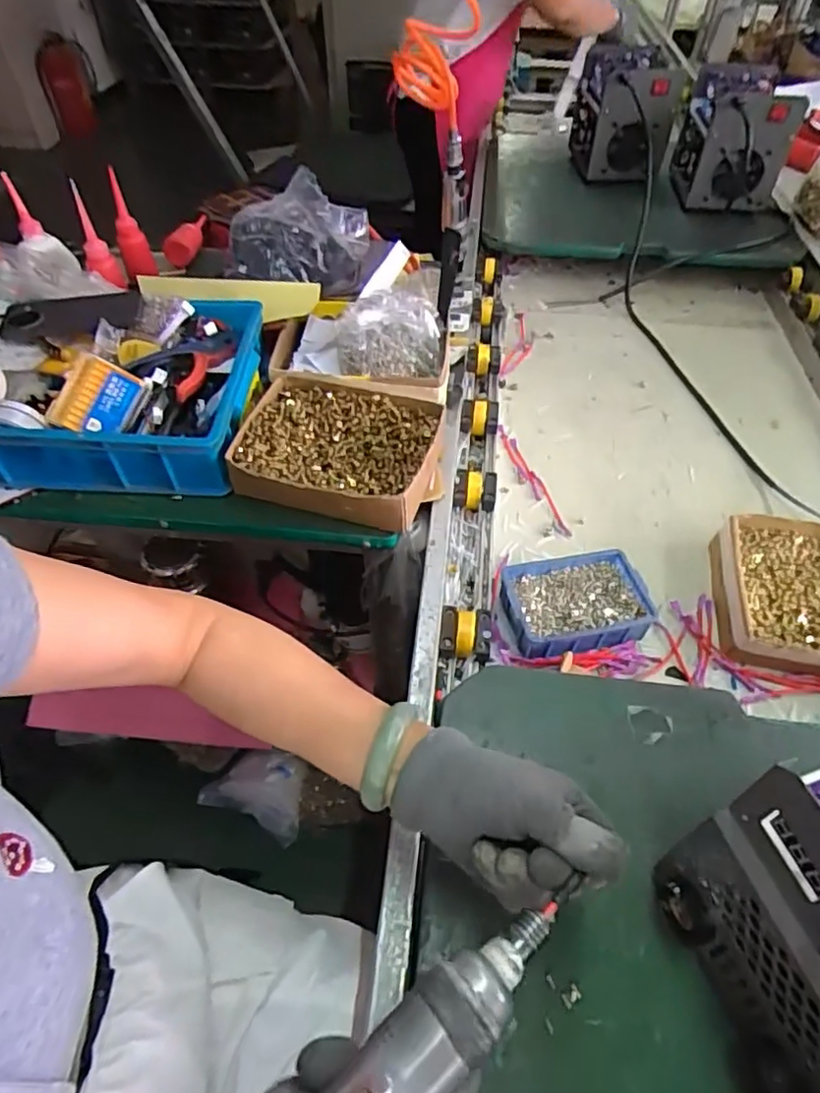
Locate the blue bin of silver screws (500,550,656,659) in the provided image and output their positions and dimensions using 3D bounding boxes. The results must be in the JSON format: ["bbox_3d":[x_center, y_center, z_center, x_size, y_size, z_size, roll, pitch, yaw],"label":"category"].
[{"bbox_3d":[0.179,0.065,0.665,0.149,0.050,0.101,-10,50,-8],"label":"blue bin of silver screws"}]

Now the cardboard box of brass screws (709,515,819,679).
[{"bbox_3d":[0.458,0.056,0.670,0.225,0.045,0.207,13,51,11],"label":"cardboard box of brass screws"}]

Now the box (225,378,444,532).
[{"bbox_3d":[-0.083,-0.110,0.693,0.216,0.052,0.176,10,50,8],"label":"box"}]

